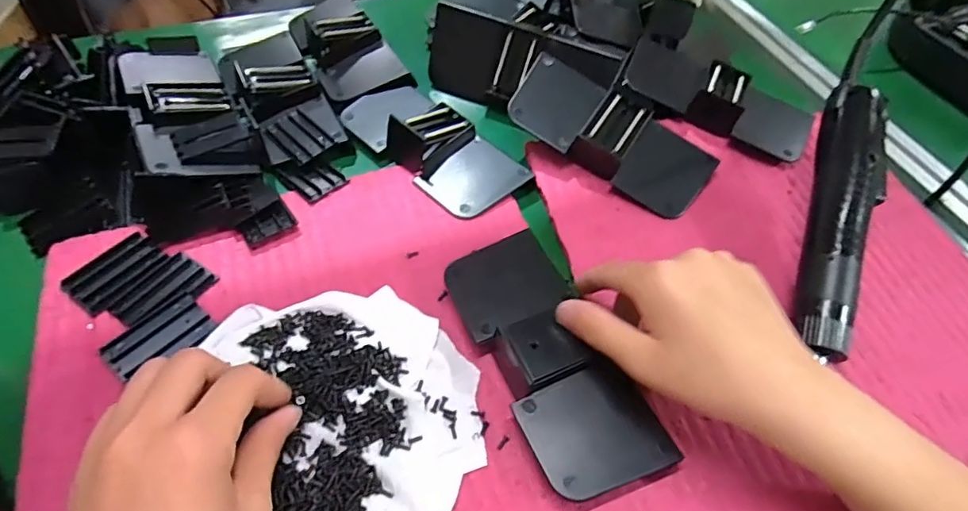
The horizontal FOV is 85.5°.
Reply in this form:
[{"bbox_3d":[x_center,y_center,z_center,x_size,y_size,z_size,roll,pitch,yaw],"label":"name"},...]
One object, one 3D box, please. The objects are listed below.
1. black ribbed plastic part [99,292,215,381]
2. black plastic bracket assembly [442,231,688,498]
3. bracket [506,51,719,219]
[{"bbox_3d":[-0.189,0.047,0.305,0.054,0.008,0.034,-33,63,-26],"label":"black ribbed plastic part"},{"bbox_3d":[0.037,0.051,0.300,0.069,0.022,0.161,-20,58,-18],"label":"black plastic bracket assembly"},{"bbox_3d":[0.099,-0.095,0.415,0.160,0.024,0.071,34,75,5],"label":"bracket"}]

